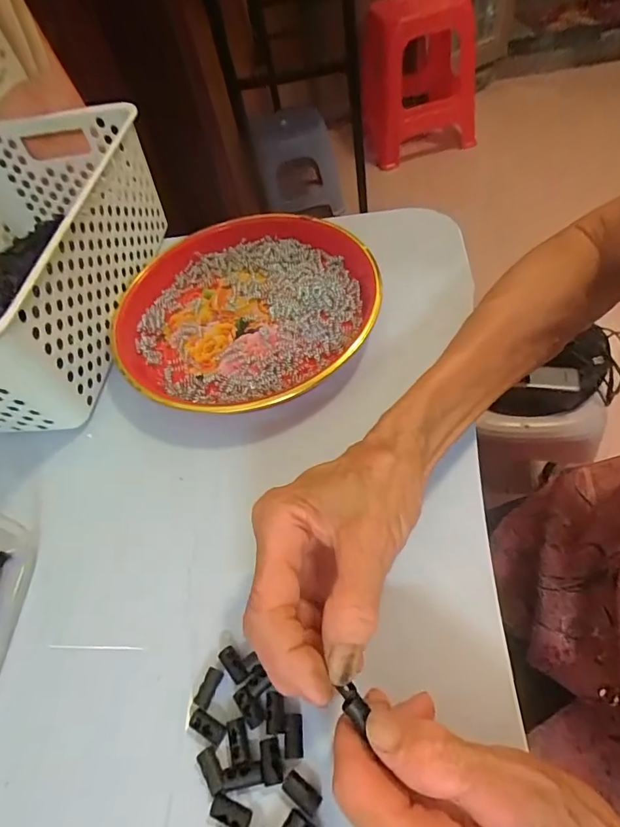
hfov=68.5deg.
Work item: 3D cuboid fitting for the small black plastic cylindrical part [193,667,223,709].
[{"bbox_3d":[-0.053,0.142,0.236,0.009,0.004,0.018,15,59,21],"label":"small black plastic cylindrical part"}]

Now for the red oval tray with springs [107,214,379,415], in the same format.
[{"bbox_3d":[-0.056,-0.091,0.389,0.222,0.036,0.229,-27,54,-9],"label":"red oval tray with springs"}]

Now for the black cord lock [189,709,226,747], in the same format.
[{"bbox_3d":[-0.051,0.155,0.225,0.019,0.004,0.009,22,61,24],"label":"black cord lock"}]

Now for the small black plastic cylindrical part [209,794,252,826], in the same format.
[{"bbox_3d":[-0.036,0.179,0.204,0.018,0.004,0.009,13,58,19],"label":"small black plastic cylindrical part"}]

